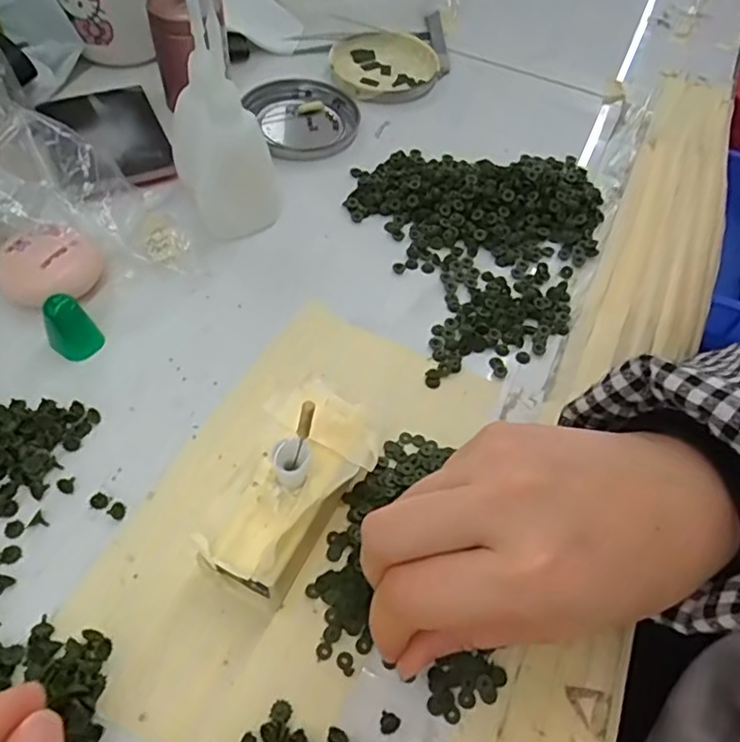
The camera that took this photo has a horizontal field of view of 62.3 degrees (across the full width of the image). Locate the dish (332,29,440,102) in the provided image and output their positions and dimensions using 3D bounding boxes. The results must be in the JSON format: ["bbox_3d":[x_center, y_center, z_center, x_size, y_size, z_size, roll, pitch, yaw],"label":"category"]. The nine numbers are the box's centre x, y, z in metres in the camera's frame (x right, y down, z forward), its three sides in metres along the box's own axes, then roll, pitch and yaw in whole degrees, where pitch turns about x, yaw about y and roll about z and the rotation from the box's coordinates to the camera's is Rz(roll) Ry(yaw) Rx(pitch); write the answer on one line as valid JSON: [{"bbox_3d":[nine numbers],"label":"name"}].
[{"bbox_3d":[0.009,-0.232,0.458,0.080,0.010,0.091,-13,57,-14],"label":"dish"}]

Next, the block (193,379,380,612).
[{"bbox_3d":[-0.031,0.047,0.239,0.045,0.041,0.082,26,56,12],"label":"block"}]

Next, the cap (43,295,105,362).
[{"bbox_3d":[-0.138,-0.020,0.284,0.017,0.030,0.015,0,55,-6],"label":"cap"}]

